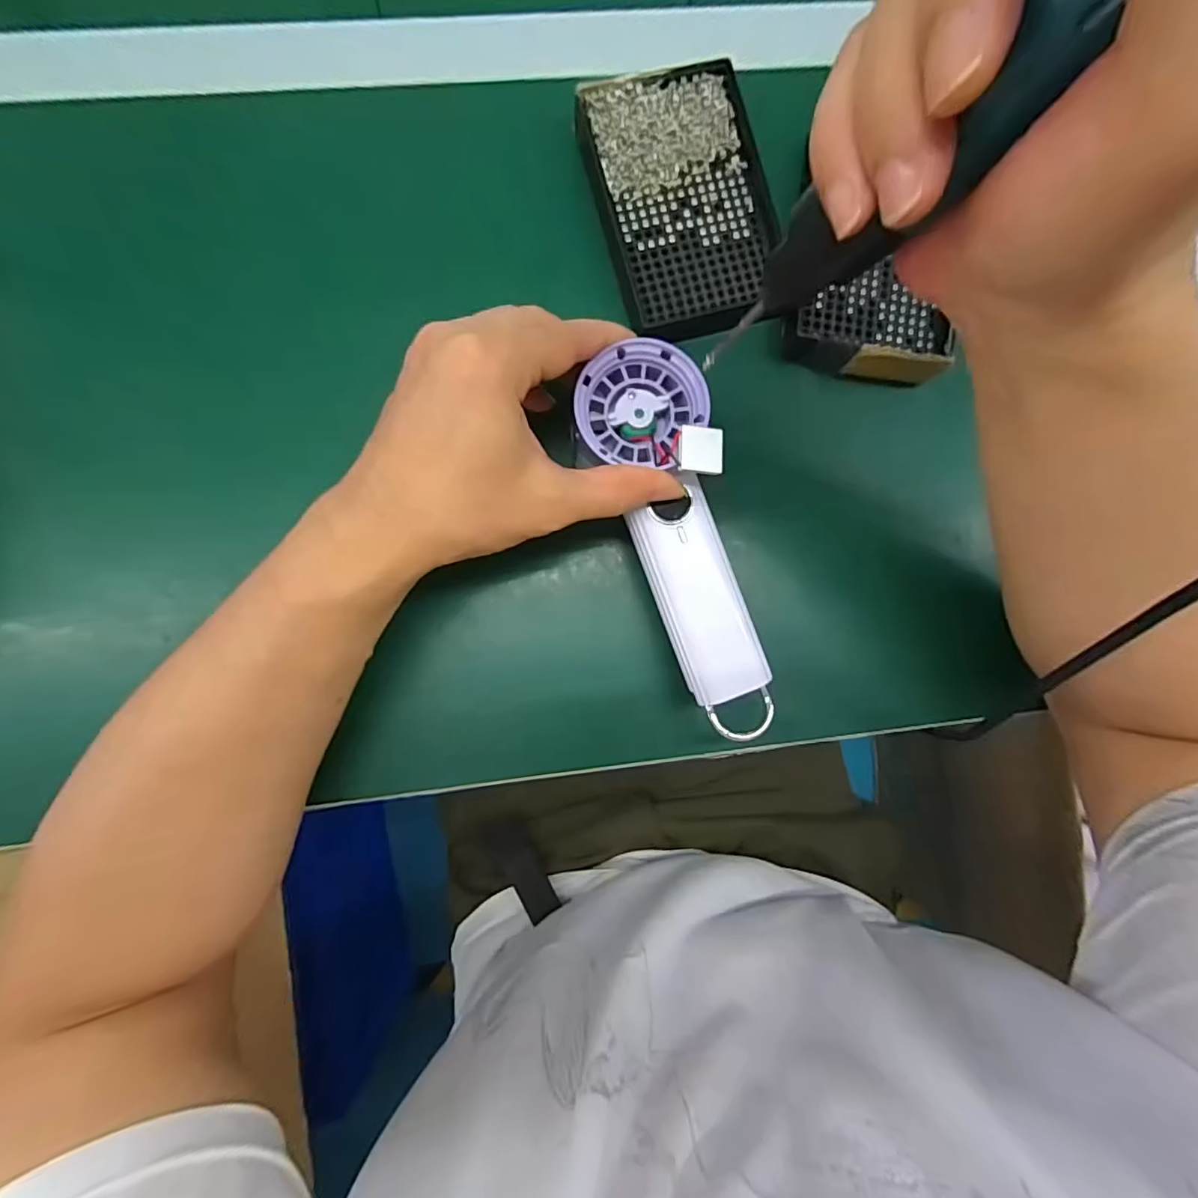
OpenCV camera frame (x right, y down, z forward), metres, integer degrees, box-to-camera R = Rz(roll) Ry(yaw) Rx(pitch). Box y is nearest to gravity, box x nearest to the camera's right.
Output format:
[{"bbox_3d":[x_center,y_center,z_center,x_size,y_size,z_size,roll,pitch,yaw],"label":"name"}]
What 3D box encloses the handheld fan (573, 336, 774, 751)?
[{"bbox_3d":[0.039,-0.024,0.266,0.060,0.026,0.190,-18,95,-4],"label":"handheld fan"}]

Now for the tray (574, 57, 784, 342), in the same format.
[{"bbox_3d":[0.049,-0.218,0.309,0.093,0.017,0.141,-17,88,-4],"label":"tray"}]

